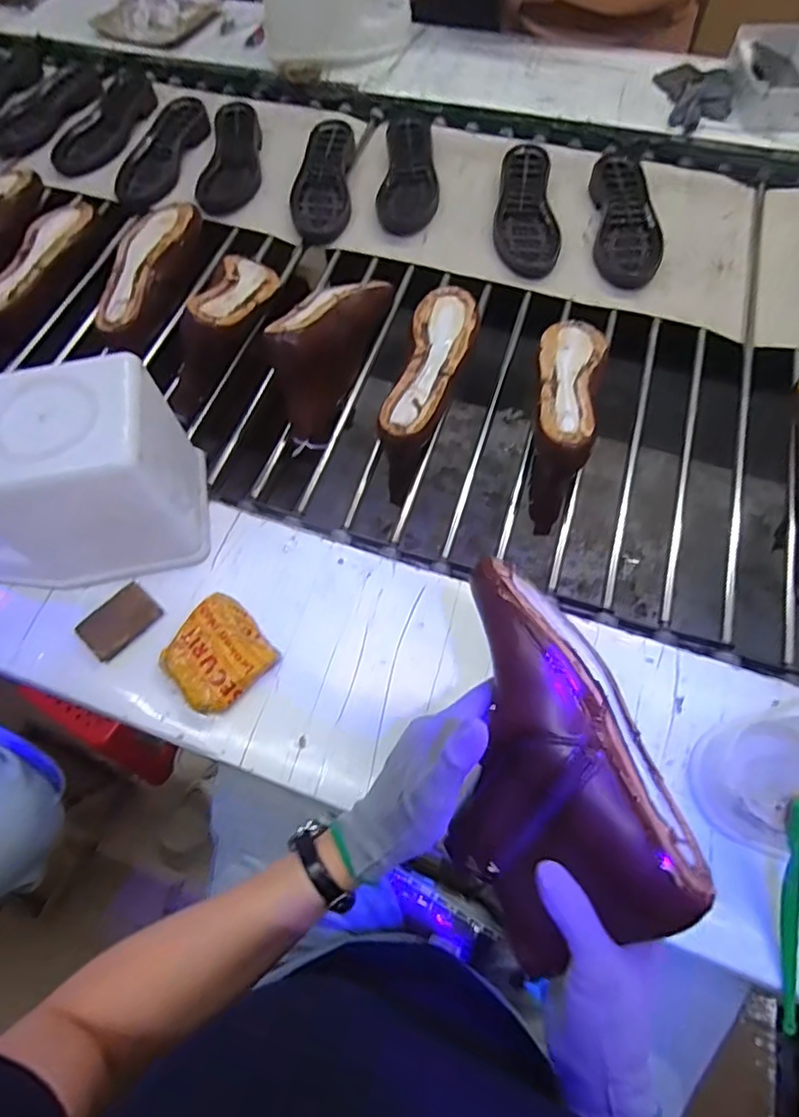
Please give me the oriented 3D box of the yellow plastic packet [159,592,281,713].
[{"bbox_3d":[-0.169,0.087,0.529,0.086,0.021,0.090,-41,69,-15],"label":"yellow plastic packet"}]

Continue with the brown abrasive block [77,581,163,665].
[{"bbox_3d":[-0.270,0.061,0.555,0.049,0.009,0.070,40,72,20],"label":"brown abrasive block"}]

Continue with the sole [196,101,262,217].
[{"bbox_3d":[-0.274,-0.649,0.930,0.091,0.041,0.249,-1,64,3],"label":"sole"}]

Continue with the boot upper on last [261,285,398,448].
[{"bbox_3d":[-0.090,-0.269,0.695,0.082,0.104,0.234,17,66,11],"label":"boot upper on last"}]

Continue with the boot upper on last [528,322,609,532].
[{"bbox_3d":[0.190,-0.175,0.686,0.075,0.120,0.252,14,66,10],"label":"boot upper on last"}]

